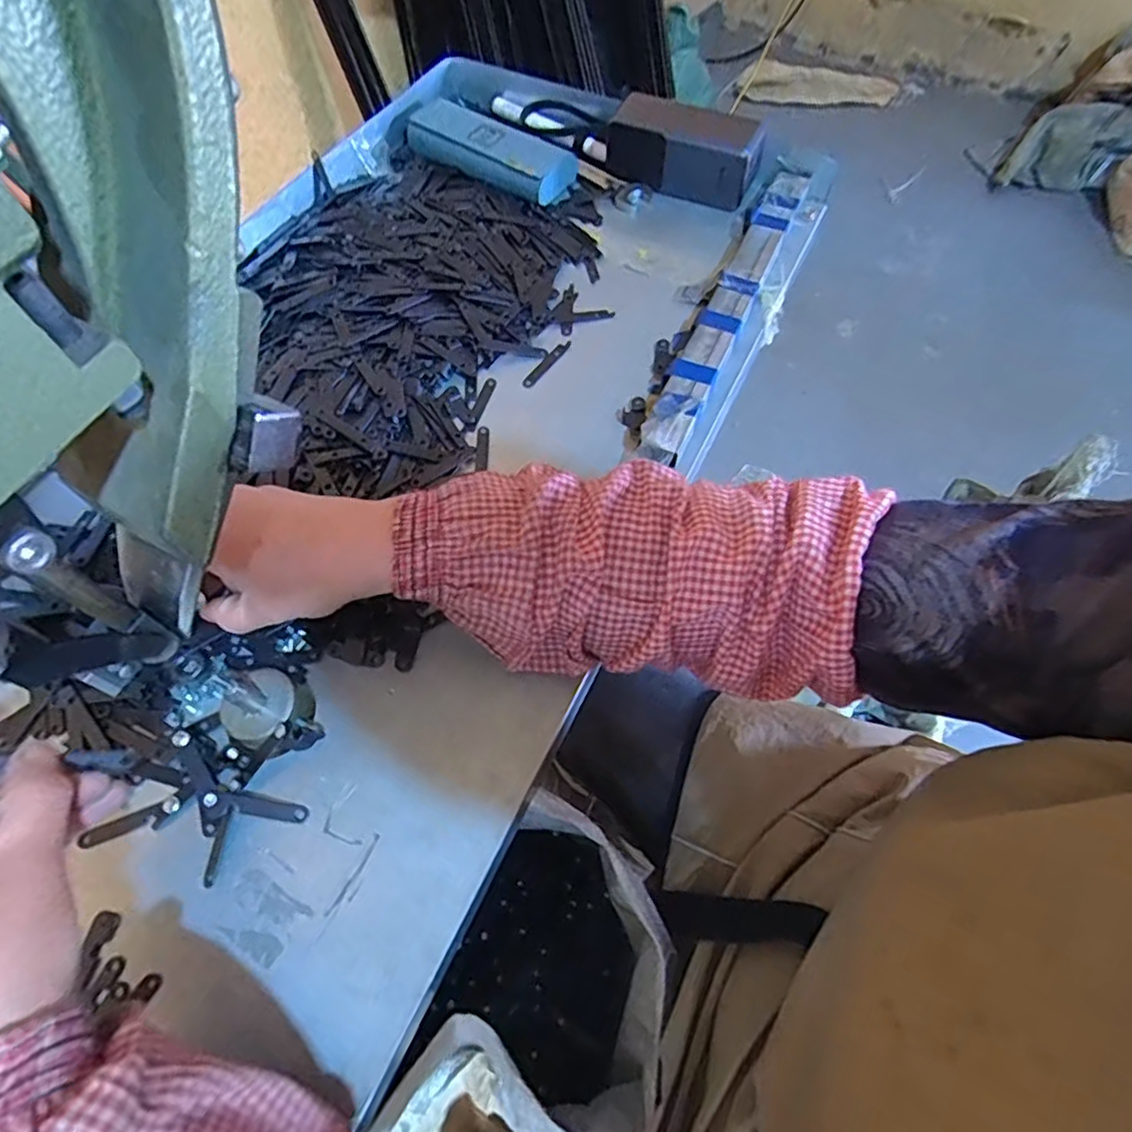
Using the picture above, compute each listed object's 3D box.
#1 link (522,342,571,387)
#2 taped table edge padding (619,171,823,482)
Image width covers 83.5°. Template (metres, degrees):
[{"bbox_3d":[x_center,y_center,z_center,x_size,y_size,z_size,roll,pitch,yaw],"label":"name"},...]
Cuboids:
[{"bbox_3d":[-0.015,-0.154,0.480,0.009,0.004,0.054,32,66,15],"label":"link"},{"bbox_3d":[0.135,-0.201,0.500,0.056,0.029,0.330,24,64,12],"label":"taped table edge padding"}]

